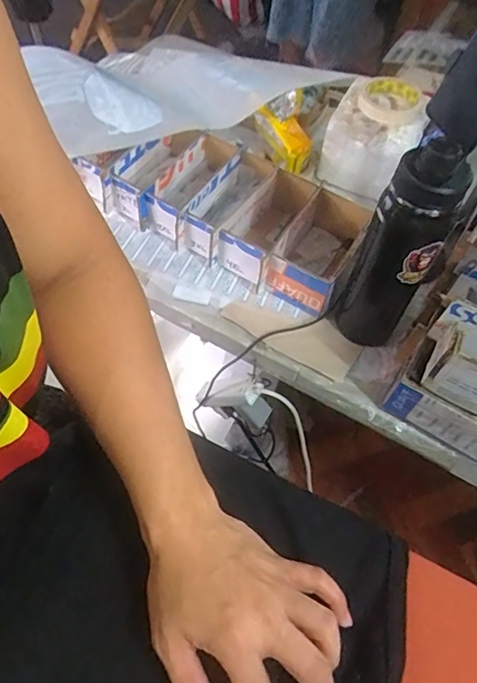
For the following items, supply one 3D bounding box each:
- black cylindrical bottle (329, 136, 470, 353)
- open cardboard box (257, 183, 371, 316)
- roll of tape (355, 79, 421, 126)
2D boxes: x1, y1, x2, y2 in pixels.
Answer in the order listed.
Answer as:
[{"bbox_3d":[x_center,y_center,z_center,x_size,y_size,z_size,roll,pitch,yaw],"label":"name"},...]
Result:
[{"bbox_3d":[0.177,-0.097,0.548,0.083,0.274,0.072,22,59,9],"label":"black cylindrical bottle"},{"bbox_3d":[0.113,-0.122,0.675,0.102,0.076,0.160,26,60,12],"label":"open cardboard box"},{"bbox_3d":[0.230,-0.365,0.748,0.094,0.023,0.096,17,58,6],"label":"roll of tape"}]

